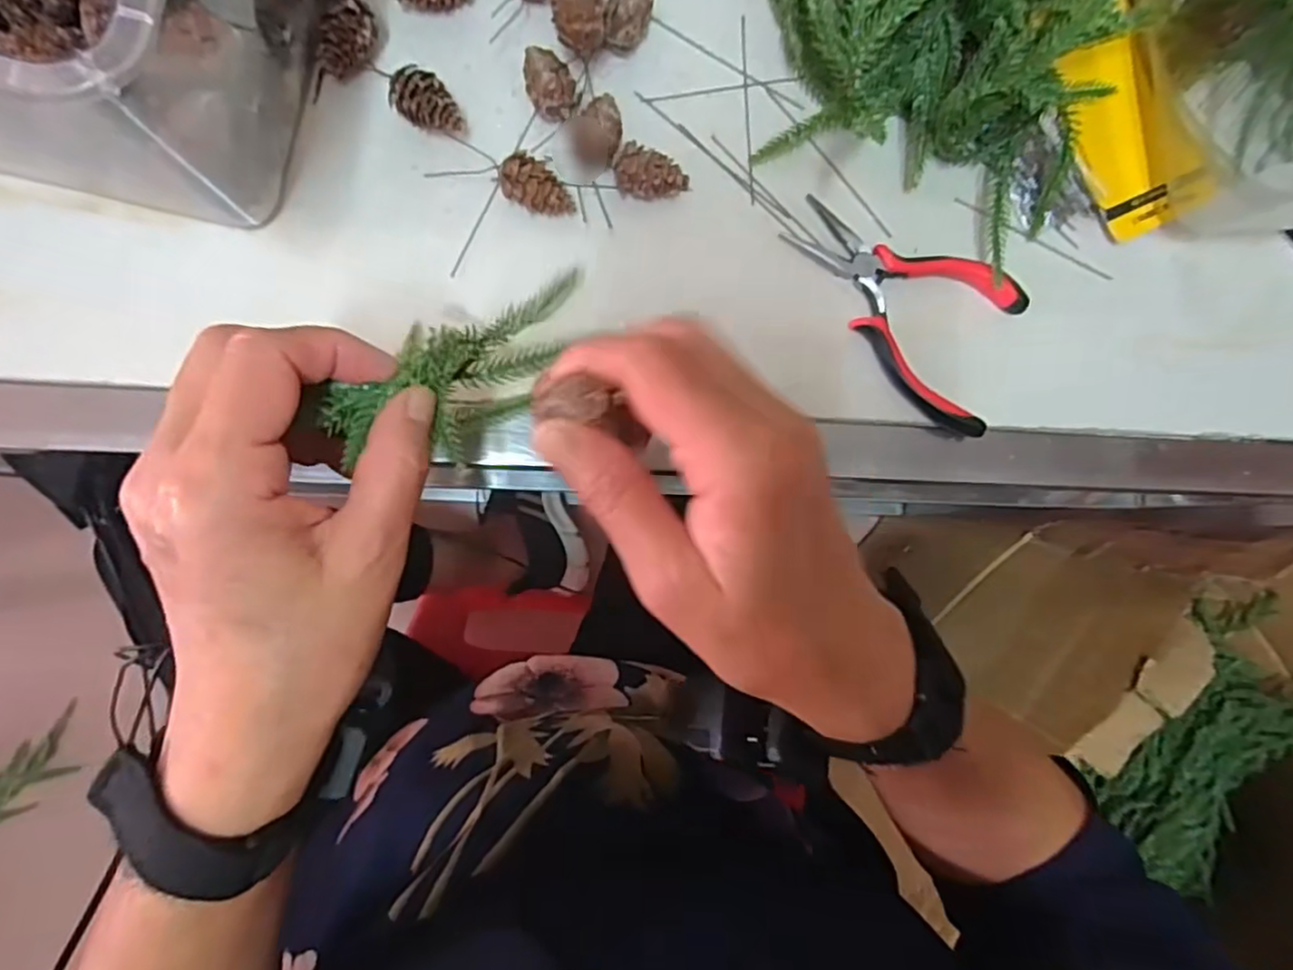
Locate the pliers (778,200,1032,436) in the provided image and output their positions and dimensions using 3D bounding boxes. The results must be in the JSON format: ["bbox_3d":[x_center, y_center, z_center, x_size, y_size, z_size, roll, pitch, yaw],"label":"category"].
[{"bbox_3d":[0.128,-0.088,0.347,0.127,0.014,0.080,23,85,-6],"label":"pliers"}]

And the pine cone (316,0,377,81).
[{"bbox_3d":[-0.138,-0.203,0.310,0.017,0.022,0.034,33,84,-5],"label":"pine cone"}]

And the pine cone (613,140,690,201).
[{"bbox_3d":[0.002,-0.149,0.330,0.036,0.021,0.020,17,86,-7],"label":"pine cone"}]

